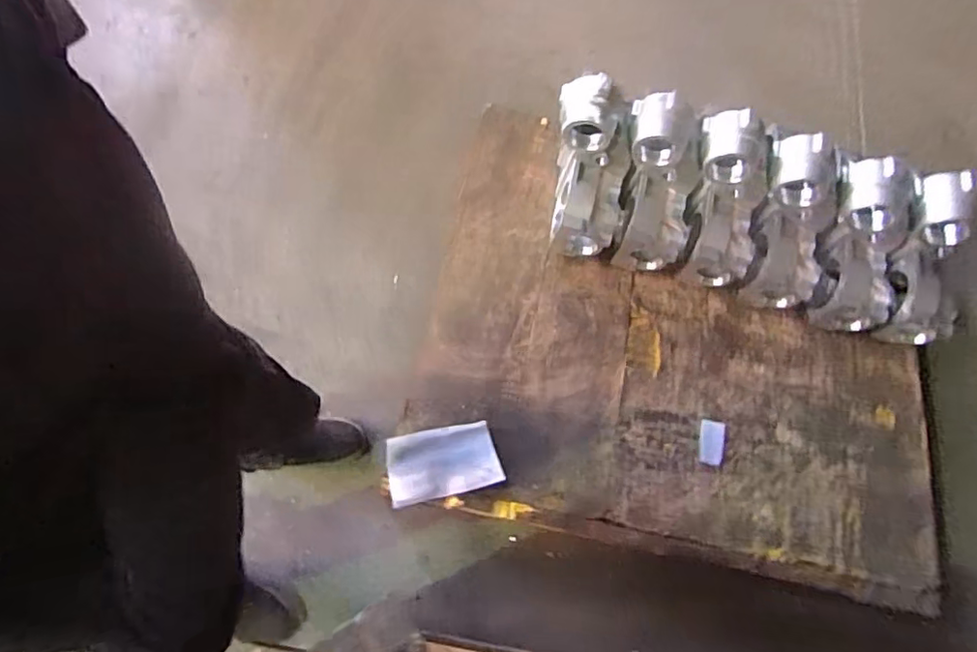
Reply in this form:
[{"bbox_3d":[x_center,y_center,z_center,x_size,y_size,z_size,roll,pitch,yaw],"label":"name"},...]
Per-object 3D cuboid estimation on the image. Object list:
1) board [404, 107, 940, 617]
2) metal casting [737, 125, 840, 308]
[{"bbox_3d":[0.491,0.020,1.459,1.261,0.078,1.068,13,68,-2],"label":"board"},{"bbox_3d":[0.726,-0.251,1.431,0.189,0.156,0.416,-3,113,-4],"label":"metal casting"}]

